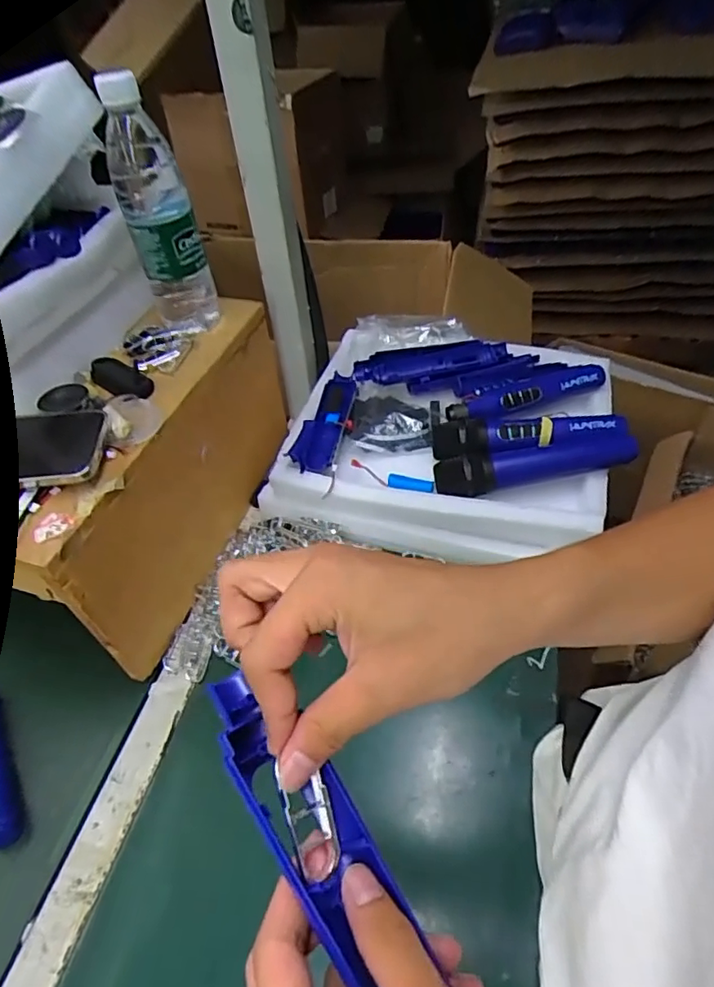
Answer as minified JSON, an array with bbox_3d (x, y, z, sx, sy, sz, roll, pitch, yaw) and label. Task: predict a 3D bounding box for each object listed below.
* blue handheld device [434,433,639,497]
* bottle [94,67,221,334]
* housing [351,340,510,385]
[{"bbox_3d":[0.187,-0.032,0.585,0.203,0.033,0.042,-7,47,-1],"label":"blue handheld device"},{"bbox_3d":[-0.194,-0.273,0.550,0.065,0.226,0.072,-18,48,-11],"label":"bottle"},{"bbox_3d":[0.091,-0.171,0.711,0.189,0.024,0.048,-8,47,-2],"label":"housing"}]

